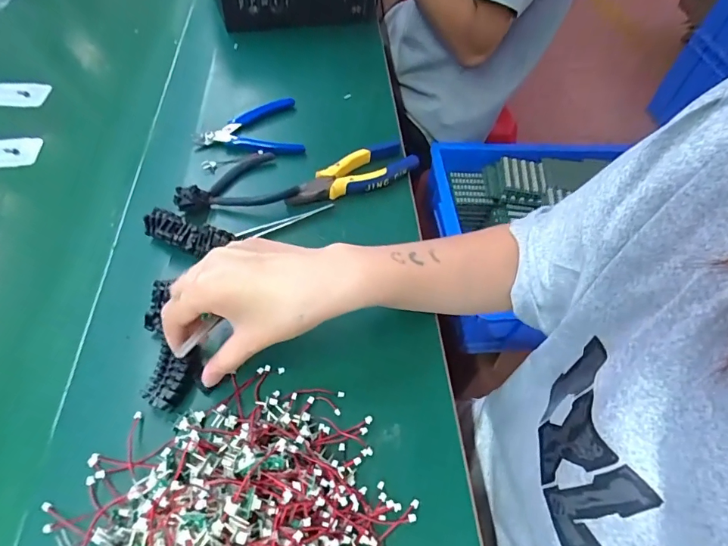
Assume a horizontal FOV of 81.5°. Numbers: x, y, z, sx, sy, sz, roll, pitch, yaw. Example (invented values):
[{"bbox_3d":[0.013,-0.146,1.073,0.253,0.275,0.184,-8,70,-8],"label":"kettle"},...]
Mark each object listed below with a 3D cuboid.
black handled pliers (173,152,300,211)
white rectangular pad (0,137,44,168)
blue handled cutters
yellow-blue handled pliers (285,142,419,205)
[{"bbox_3d":[-0.136,-0.101,0.444,0.116,0.024,0.077,-13,57,-14],"label":"black handled pliers"},{"bbox_3d":[-0.397,-0.133,0.465,0.074,0.008,0.034,-5,78,-4],"label":"white rectangular pad"},{"bbox_3d":[-0.138,-0.175,0.505,0.122,0.011,0.097,-5,55,-9],"label":"blue handled cutters"},{"bbox_3d":[-0.010,-0.109,0.467,0.156,0.016,0.049,-27,61,-22],"label":"yellow-blue handled pliers"}]

